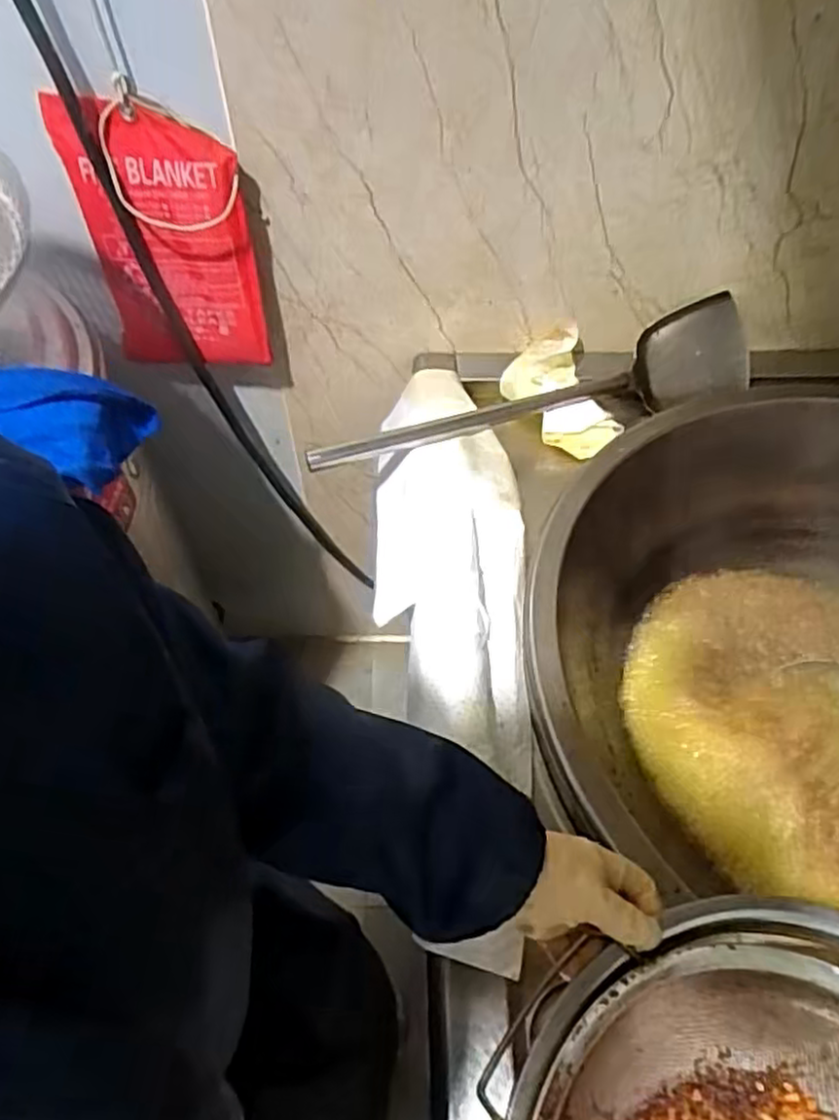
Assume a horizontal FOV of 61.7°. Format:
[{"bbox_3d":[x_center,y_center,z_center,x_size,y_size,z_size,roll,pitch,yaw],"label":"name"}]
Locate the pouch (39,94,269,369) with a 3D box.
[{"bbox_3d":[-0.315,-0.396,0.899,0.217,0.325,0.063,7,47,6],"label":"pouch"}]

